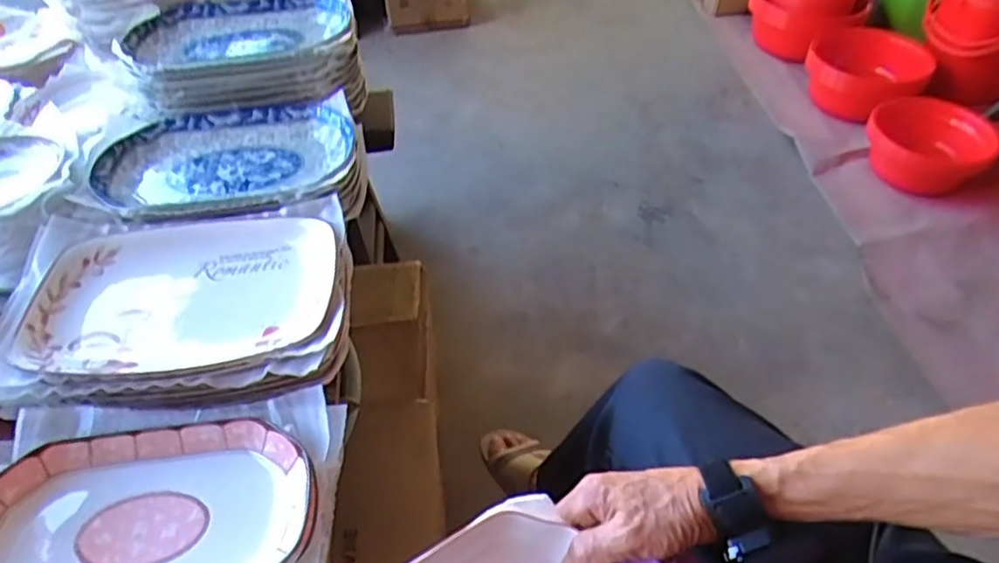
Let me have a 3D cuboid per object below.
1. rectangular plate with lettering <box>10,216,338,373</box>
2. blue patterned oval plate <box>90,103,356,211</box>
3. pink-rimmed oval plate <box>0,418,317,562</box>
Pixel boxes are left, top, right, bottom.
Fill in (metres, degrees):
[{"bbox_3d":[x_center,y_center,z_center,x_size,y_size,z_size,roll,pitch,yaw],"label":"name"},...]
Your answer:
[{"bbox_3d":[-0.323,0.012,0.672,0.302,0.035,0.197,-6,47,-4],"label":"rectangular plate with lettering"},{"bbox_3d":[-0.339,-0.152,0.809,0.308,0.041,0.200,-4,46,-2],"label":"blue patterned oval plate"},{"bbox_3d":[-0.298,0.206,0.537,0.281,0.037,0.167,-8,47,-5],"label":"pink-rimmed oval plate"}]

